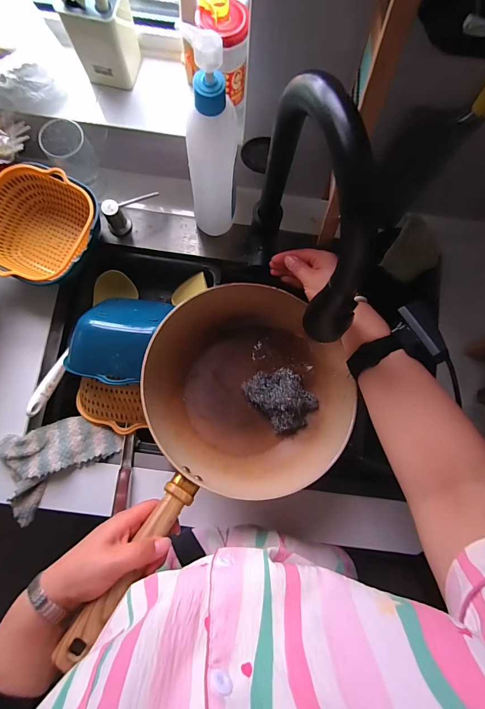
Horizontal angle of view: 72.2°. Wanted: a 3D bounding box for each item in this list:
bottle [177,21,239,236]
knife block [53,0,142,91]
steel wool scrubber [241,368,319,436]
[{"bbox_3d":[-0.040,-0.268,0.457,0.061,0.279,0.064,9,82,0],"label":"bottle"},{"bbox_3d":[-0.204,-0.466,0.492,0.074,0.119,0.072,9,82,0],"label":"knife block"},{"bbox_3d":[0.060,0.062,0.490,0.080,0.054,0.100,-39,85,-7],"label":"steel wool scrubber"}]

